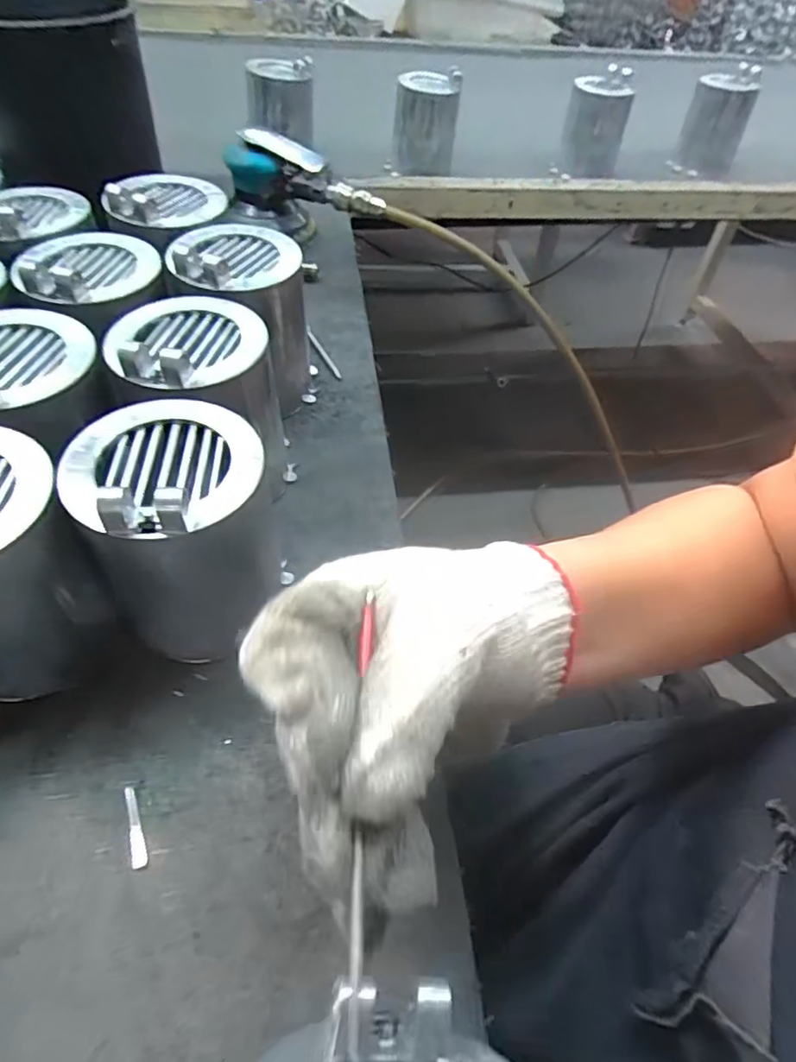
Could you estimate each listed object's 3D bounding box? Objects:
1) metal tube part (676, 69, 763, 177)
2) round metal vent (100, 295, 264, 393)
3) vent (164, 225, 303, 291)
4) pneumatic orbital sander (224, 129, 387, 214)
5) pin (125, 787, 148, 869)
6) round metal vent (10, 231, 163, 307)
[{"bbox_3d":[0.476,-0.607,0.876,0.084,0.118,0.076,24,53,15],"label":"metal tube part"},{"bbox_3d":[-0.118,-0.109,0.326,0.084,0.021,0.076,-30,58,-26],"label":"round metal vent"},{"bbox_3d":[-0.109,-0.188,0.393,0.083,0.020,0.077,-4,51,-7],"label":"vent"},{"bbox_3d":[-0.091,-0.360,0.599,0.165,0.065,0.058,9,50,3],"label":"pneumatic orbital sander"},{"bbox_3d":[-0.120,0.134,0.268,0.007,0.004,0.036,-15,53,-16],"label":"pin"},{"bbox_3d":[-0.198,-0.171,0.373,0.083,0.017,0.075,-18,54,-18],"label":"round metal vent"}]

